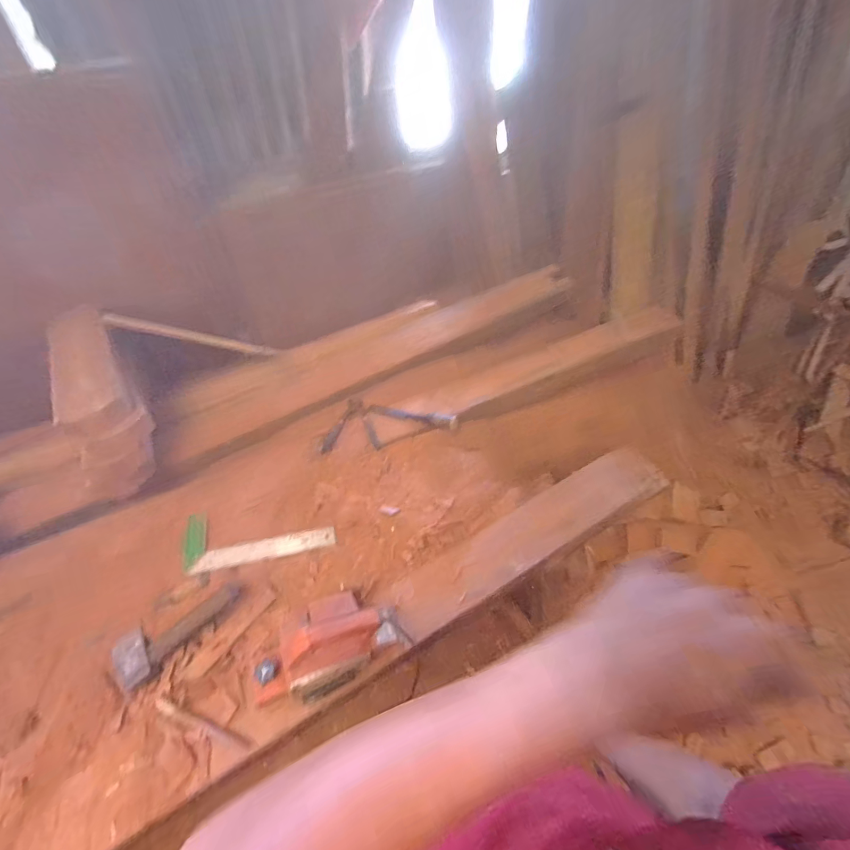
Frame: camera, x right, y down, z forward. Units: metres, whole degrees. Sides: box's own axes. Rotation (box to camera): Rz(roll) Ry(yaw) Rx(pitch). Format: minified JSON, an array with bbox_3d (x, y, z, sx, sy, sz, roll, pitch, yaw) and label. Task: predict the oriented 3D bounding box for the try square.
[{"bbox_3d":[-0.362,0.231,0.916,0.313,0.015,0.130,-9,53,-8],"label":"try square"}]

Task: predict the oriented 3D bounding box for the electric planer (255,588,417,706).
[{"bbox_3d":[-0.176,0.382,0.743,0.253,0.146,0.142,-23,56,-18],"label":"electric planer"}]

